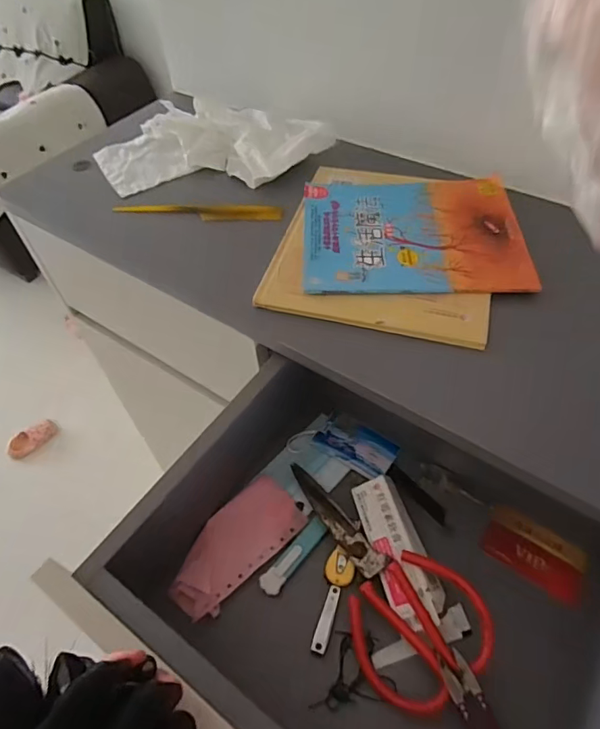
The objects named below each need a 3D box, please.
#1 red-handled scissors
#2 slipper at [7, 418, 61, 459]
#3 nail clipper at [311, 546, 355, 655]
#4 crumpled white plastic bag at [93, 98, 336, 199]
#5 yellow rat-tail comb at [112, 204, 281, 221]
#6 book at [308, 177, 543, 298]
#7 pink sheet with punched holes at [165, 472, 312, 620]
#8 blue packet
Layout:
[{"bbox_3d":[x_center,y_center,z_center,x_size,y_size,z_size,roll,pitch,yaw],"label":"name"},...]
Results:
[{"bbox_3d":[0.060,0.183,0.432,0.104,0.031,0.216,-34,58,-22],"label":"red-handled scissors"},{"bbox_3d":[-0.840,0.236,1.528,0.157,0.050,0.065,-35,58,-22],"label":"slipper"},{"bbox_3d":[0.031,0.207,0.427,0.026,0.012,0.084,8,53,9],"label":"nail clipper"},{"bbox_3d":[-0.116,-0.295,0.645,0.303,0.042,0.162,-3,52,0],"label":"crumpled white plastic bag"},{"bbox_3d":[-0.120,-0.186,0.587,0.199,0.009,0.026,5,52,7],"label":"yellow rat-tail comb"},{"bbox_3d":[0.118,-0.145,0.524,0.222,0.008,0.188,0,52,2],"label":"book"},{"bbox_3d":[-0.063,0.170,0.462,0.138,0.010,0.070,-39,60,-25],"label":"pink sheet with punched holes"},{"bbox_3d":[0.060,0.087,0.521,0.084,0.005,0.049,24,57,20],"label":"blue packet"}]

